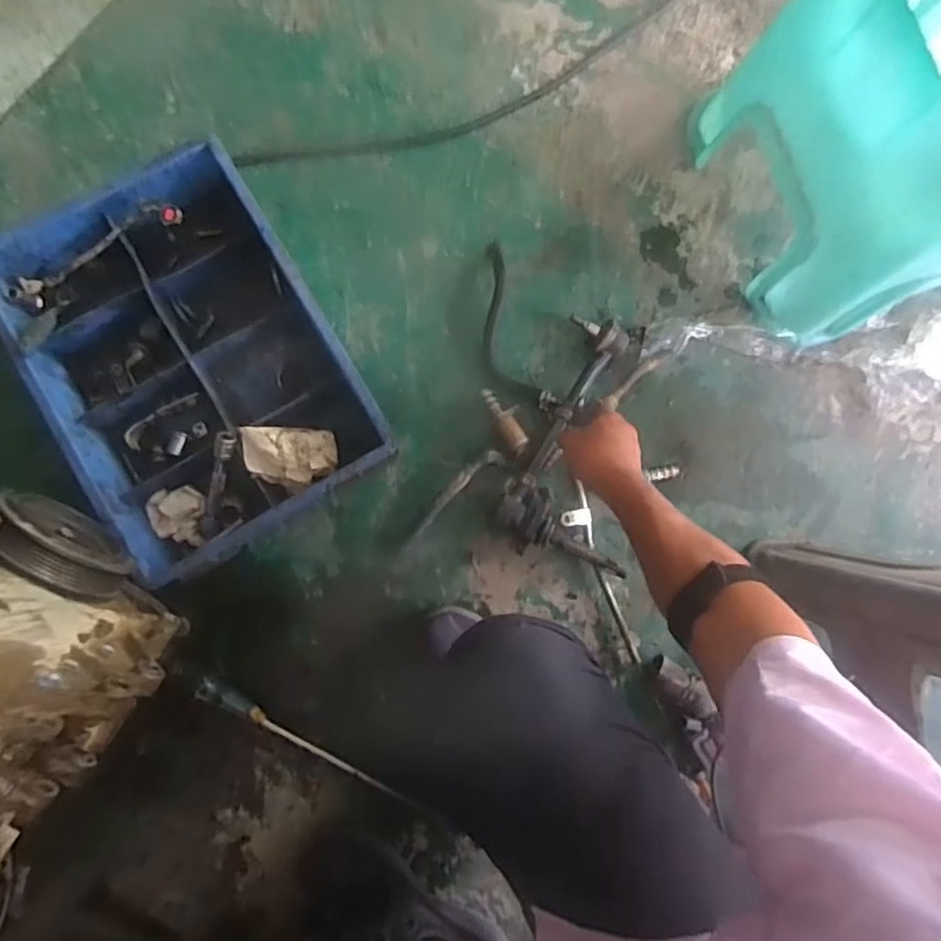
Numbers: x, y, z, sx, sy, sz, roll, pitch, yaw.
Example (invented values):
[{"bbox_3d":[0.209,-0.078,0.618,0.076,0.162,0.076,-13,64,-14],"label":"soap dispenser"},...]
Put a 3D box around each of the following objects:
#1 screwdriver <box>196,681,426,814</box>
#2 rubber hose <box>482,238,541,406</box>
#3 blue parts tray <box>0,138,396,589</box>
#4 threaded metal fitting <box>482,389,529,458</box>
[{"bbox_3d":[-0.184,0.331,0.767,0.307,0.026,0.024,29,84,0],"label":"screwdriver"},{"bbox_3d":[0.038,-0.185,0.836,0.059,0.028,0.211,-16,85,-4],"label":"rubber hose"},{"bbox_3d":[-0.333,-0.130,0.775,0.321,0.105,0.438,-30,86,-5],"label":"blue parts tray"},{"bbox_3d":[0.049,-0.065,0.821,0.033,0.029,0.094,-23,86,-5],"label":"threaded metal fitting"}]

